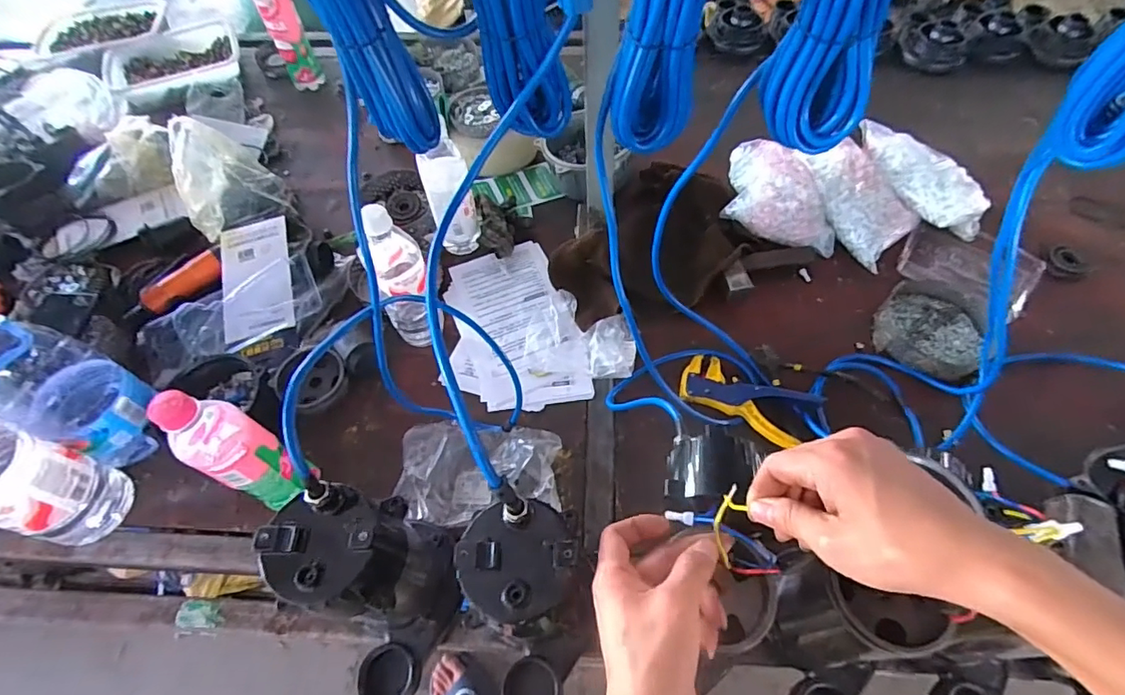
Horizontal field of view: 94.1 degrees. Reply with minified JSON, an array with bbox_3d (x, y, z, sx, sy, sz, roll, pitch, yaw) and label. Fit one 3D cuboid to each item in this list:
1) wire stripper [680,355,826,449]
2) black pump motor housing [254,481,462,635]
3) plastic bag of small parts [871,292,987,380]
[{"bbox_3d":[0.228,0.060,0.654,0.159,0.024,0.070,26,63,17],"label":"wire stripper"},{"bbox_3d":[-0.167,0.185,0.464,0.089,0.217,0.095,6,59,6],"label":"black pump motor housing"},{"bbox_3d":[0.502,-0.018,0.718,0.132,0.031,0.138,30,64,19],"label":"plastic bag of small parts"}]

